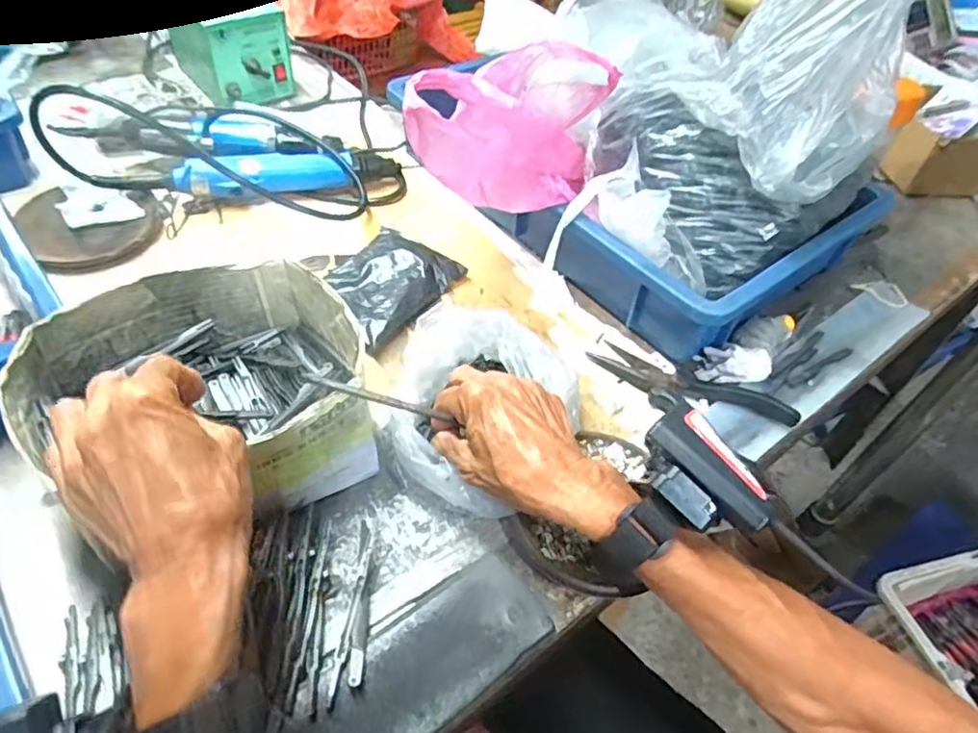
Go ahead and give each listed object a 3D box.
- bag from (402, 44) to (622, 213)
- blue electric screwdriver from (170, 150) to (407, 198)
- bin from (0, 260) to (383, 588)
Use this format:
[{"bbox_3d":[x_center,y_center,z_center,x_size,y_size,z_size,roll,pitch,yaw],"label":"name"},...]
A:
[{"bbox_3d":[0.024,-0.184,0.493,0.095,0.103,0.202,21,49,12],"label":"bag"},{"bbox_3d":[-0.192,-0.188,0.606,0.200,0.033,0.033,-11,50,-17],"label":"blue electric screwdriver"},{"bbox_3d":[-0.175,0.018,0.384,0.177,0.084,0.146,-14,51,-19],"label":"bin"}]

